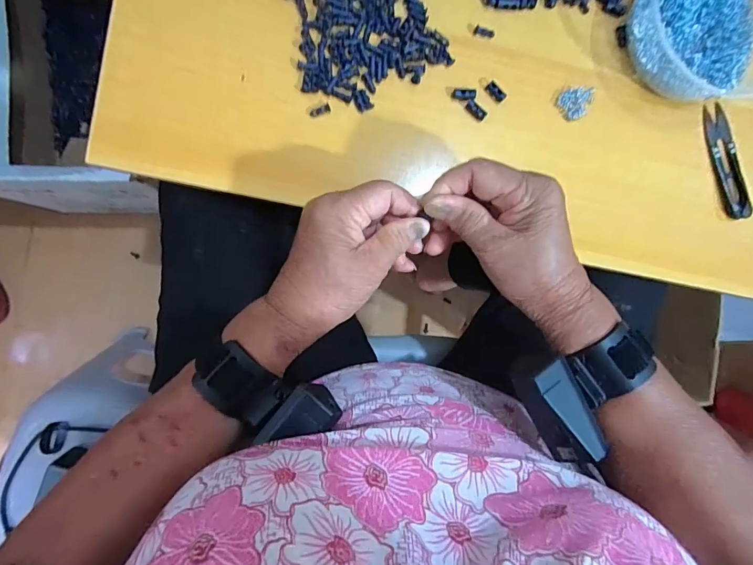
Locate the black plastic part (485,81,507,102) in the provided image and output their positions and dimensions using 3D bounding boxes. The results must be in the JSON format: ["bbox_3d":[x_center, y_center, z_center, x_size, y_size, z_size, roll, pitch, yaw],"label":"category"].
[{"bbox_3d":[0.099,-0.158,0.341,0.018,0.005,0.008,40,88,-9],"label":"black plastic part"}]

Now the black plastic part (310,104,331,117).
[{"bbox_3d":[-0.045,-0.138,0.330,0.017,0.004,0.006,-19,96,-6],"label":"black plastic part"}]

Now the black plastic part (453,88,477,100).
[{"bbox_3d":[0.072,-0.154,0.339,0.019,0.006,0.008,3,93,-8],"label":"black plastic part"}]

